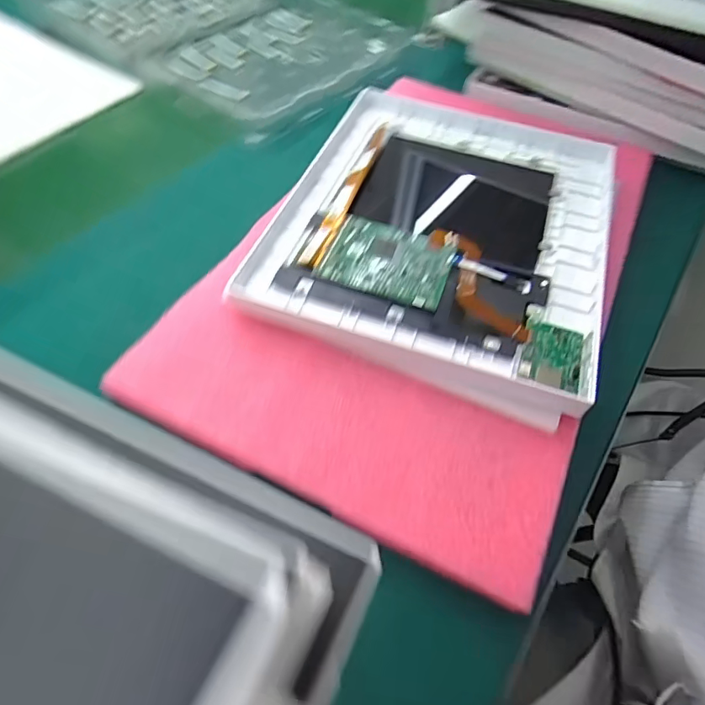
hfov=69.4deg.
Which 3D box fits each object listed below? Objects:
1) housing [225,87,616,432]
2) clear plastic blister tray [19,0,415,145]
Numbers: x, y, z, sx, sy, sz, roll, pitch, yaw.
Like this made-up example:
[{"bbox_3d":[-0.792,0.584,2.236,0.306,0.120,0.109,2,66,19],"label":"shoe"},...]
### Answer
[{"bbox_3d":[0.078,-0.109,0.432,0.257,0.037,0.311,19,54,11],"label":"housing"},{"bbox_3d":[-0.195,-0.448,0.701,0.508,0.036,0.319,34,58,21],"label":"clear plastic blister tray"}]

